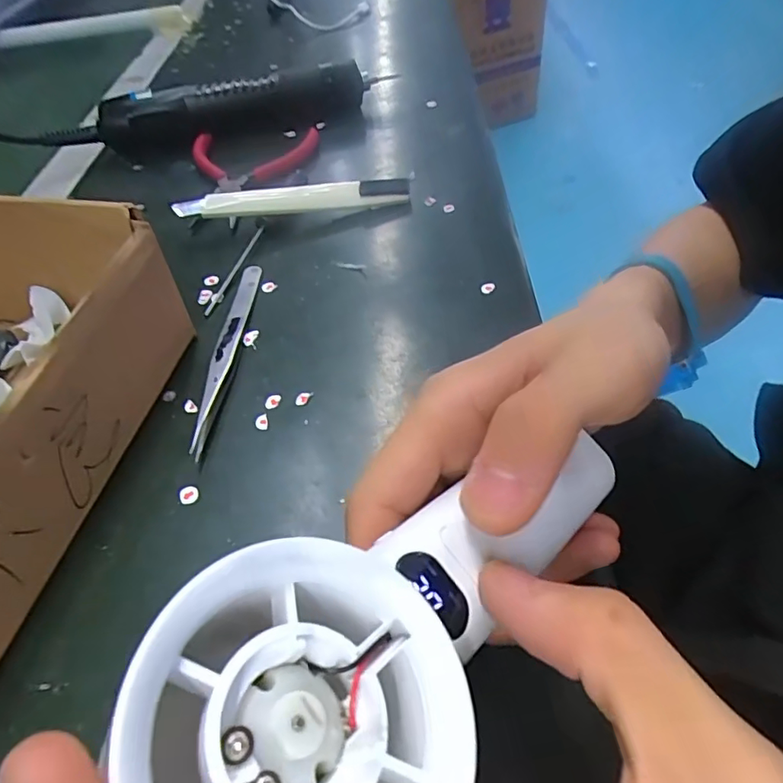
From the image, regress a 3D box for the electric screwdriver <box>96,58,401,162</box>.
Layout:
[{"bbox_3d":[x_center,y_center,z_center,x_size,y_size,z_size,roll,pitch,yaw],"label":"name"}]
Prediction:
[{"bbox_3d":[-0.113,-0.222,0.420,0.220,0.040,0.039,-16,51,-9],"label":"electric screwdriver"}]

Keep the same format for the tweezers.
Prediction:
[{"bbox_3d":[-0.080,-0.023,0.263,0.011,0.009,0.125,-1,50,3],"label":"tweezers"}]

